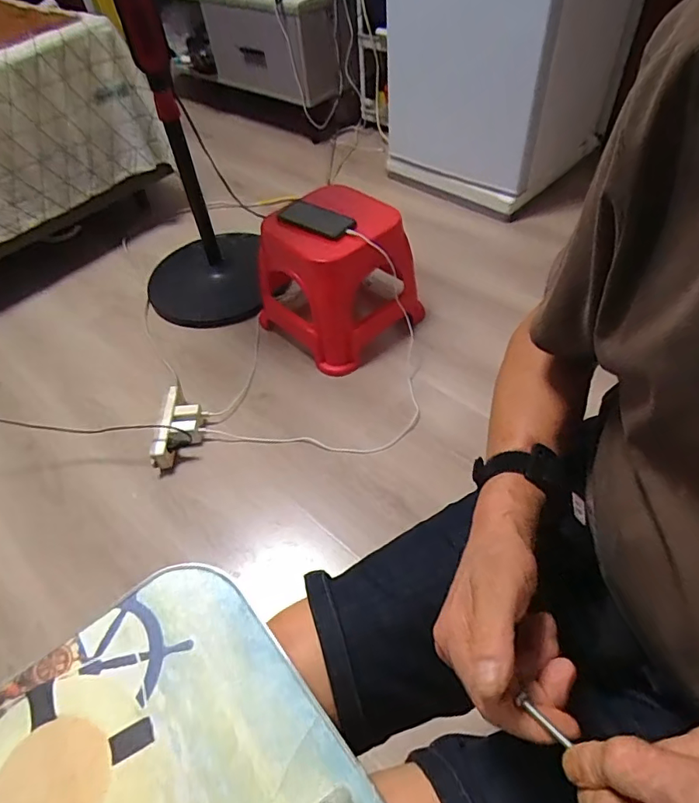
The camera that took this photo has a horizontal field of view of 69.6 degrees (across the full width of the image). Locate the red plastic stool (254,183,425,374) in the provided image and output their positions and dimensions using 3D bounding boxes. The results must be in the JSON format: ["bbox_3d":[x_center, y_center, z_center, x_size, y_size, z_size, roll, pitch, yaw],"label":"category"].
[{"bbox_3d":[-0.034,-0.273,1.128,0.293,0.292,0.247,35,60,30],"label":"red plastic stool"}]

